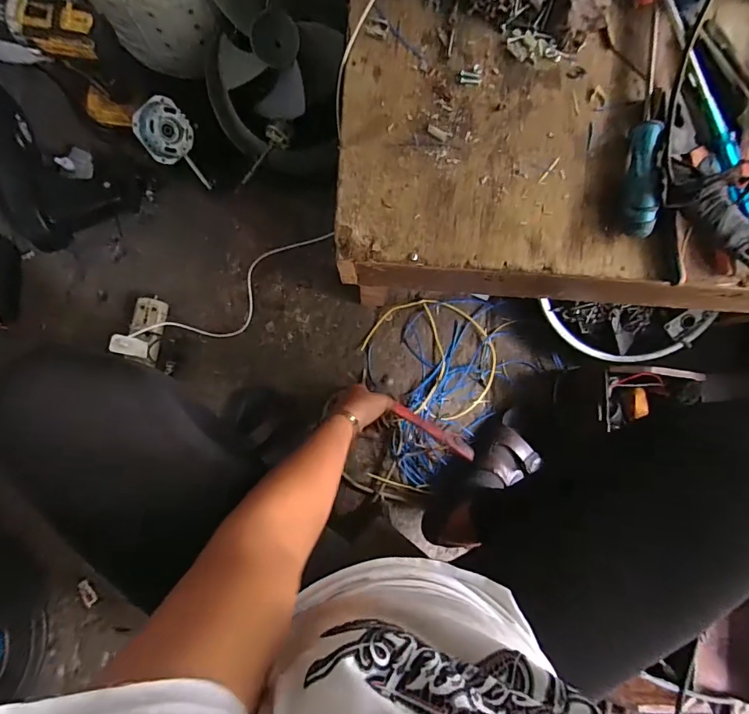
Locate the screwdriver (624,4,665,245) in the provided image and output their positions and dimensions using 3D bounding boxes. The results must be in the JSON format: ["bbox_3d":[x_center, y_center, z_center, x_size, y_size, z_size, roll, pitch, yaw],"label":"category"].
[{"bbox_3d":[0.265,-0.231,0.434,0.030,0.032,0.230,6,86,-1],"label":"screwdriver"}]

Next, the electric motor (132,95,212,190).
[{"bbox_3d":[-0.313,-0.334,0.705,0.079,0.036,0.134,-31,114,11],"label":"electric motor"}]

